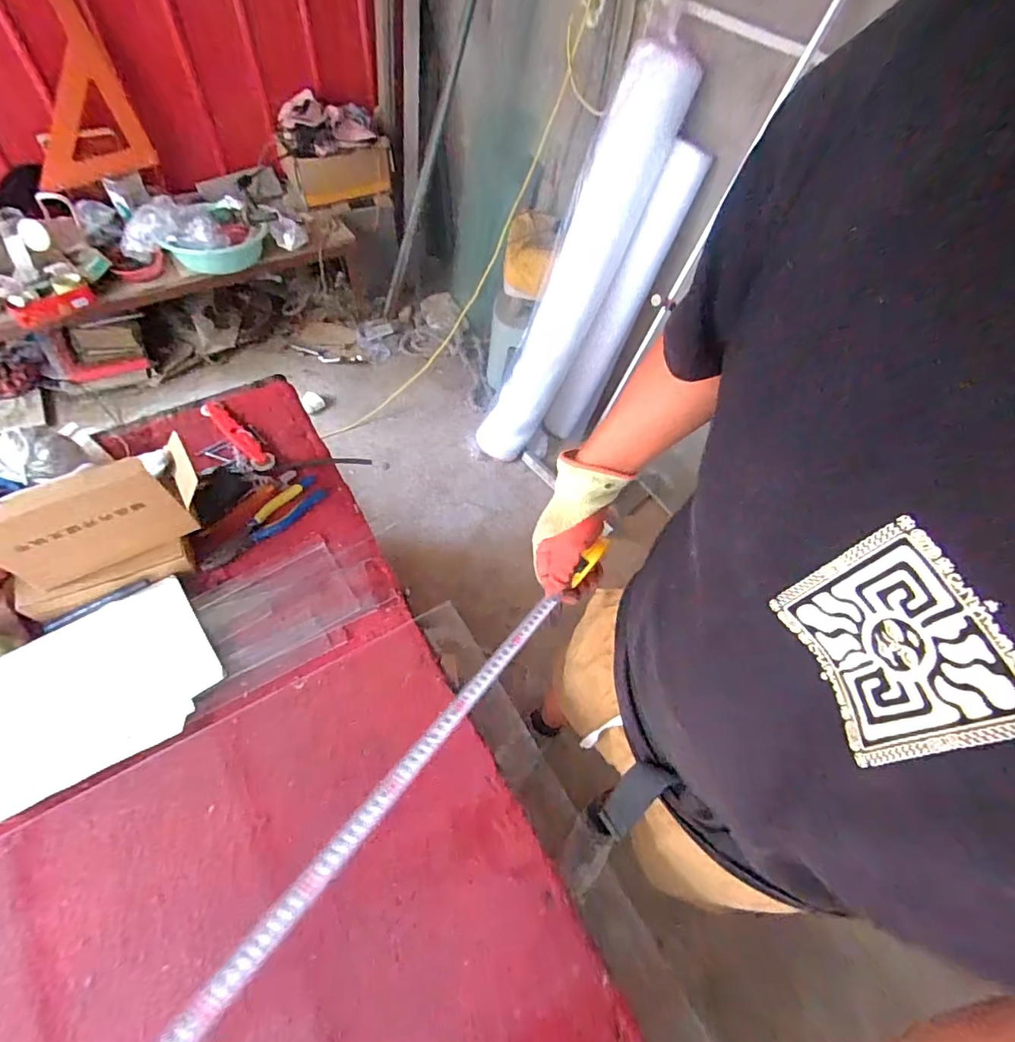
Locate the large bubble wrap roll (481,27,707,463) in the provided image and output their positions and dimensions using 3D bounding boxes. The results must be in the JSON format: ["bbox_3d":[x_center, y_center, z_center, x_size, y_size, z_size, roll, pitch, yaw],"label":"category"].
[{"bbox_3d":[0.220,-0.742,1.636,0.233,1.215,0.222,18,32,-12],"label":"large bubble wrap roll"}]

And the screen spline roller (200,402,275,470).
[{"bbox_3d":[-0.433,-0.140,0.812,0.184,0.017,0.032,41,64,19],"label":"screen spline roller"}]

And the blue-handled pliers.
[{"bbox_3d":[-0.349,0.004,0.739,0.055,0.011,0.190,36,62,17],"label":"blue-handled pliers"}]

